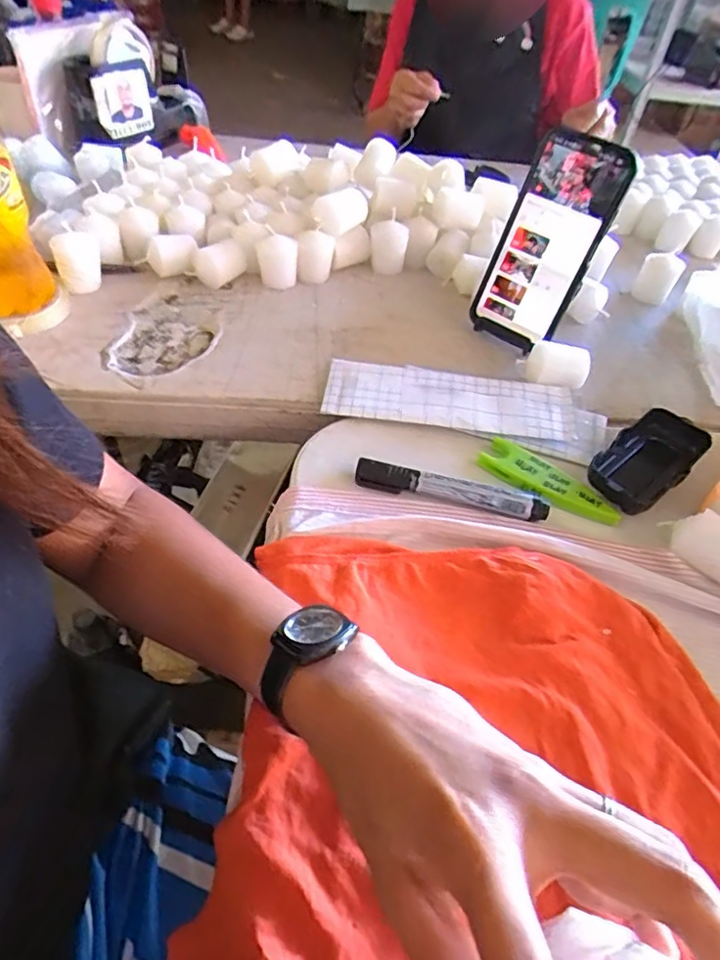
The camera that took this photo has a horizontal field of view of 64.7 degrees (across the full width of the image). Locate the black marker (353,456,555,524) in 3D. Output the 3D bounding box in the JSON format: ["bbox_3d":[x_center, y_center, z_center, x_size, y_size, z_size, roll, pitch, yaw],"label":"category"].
[{"bbox_3d":[0.064,0.008,0.399,0.135,0.011,0.016,13,48,5],"label":"black marker"}]

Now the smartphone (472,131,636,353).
[{"bbox_3d":[0.156,-0.197,0.483,0.083,0.164,0.015,36,30,27],"label":"smartphone"}]

